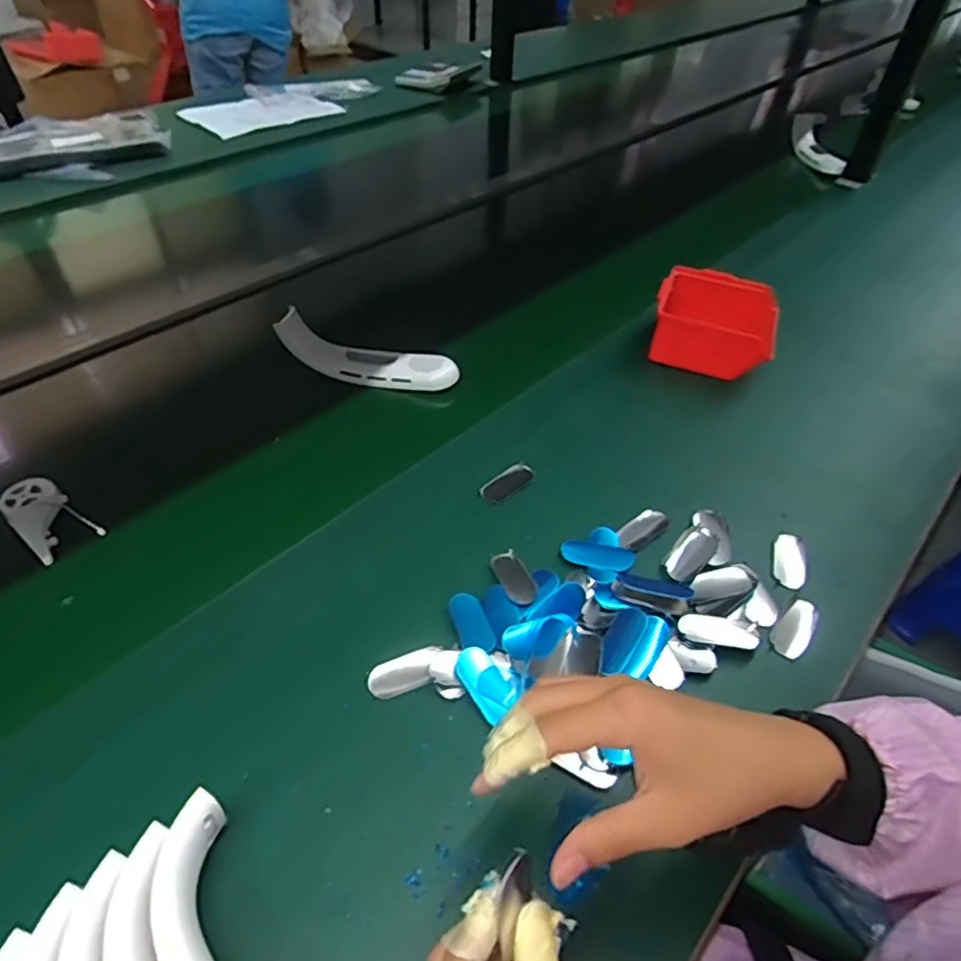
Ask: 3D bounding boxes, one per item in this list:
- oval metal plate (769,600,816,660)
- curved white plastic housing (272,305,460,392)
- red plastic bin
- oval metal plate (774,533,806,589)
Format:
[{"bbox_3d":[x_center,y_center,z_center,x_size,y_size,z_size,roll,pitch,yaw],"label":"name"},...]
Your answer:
[{"bbox_3d":[0.245,0.114,0.486,0.025,0.006,0.057,35,53,29],"label":"oval metal plate"},{"bbox_3d":[-0.123,-0.143,0.696,0.194,0.056,0.042,12,45,9],"label":"curved white plastic housing"},{"bbox_3d":[0.271,-0.183,0.734,0.135,0.079,0.126,18,48,13],"label":"red plastic bin"},{"bbox_3d":[0.264,0.068,0.534,0.025,0.006,0.059,15,45,12],"label":"oval metal plate"}]

